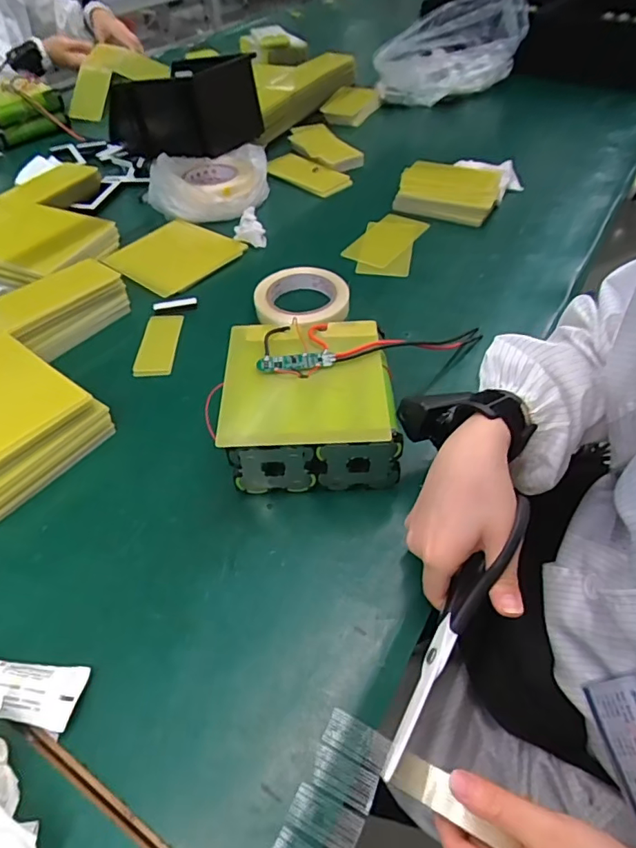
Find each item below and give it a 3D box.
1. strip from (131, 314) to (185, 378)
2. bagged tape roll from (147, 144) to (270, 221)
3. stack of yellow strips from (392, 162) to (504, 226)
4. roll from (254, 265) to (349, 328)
[{"bbox_3d":[-0.182,-0.095,0.593,0.042,0.010,0.101,-1,48,2],"label":"strip"},{"bbox_3d":[-0.170,-0.376,0.801,0.187,0.061,0.134,-10,49,-6],"label":"bagged tape roll"},{"bbox_3d":[0.199,-0.357,0.795,0.147,0.036,0.125,14,51,15],"label":"stack of yellow strips"},{"bbox_3d":[-0.019,-0.148,0.624,0.110,0.029,0.113,-1,48,1],"label":"roll"}]

